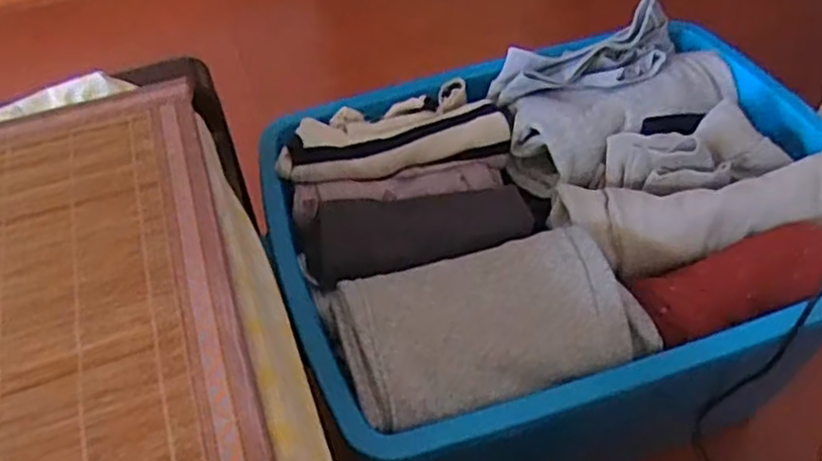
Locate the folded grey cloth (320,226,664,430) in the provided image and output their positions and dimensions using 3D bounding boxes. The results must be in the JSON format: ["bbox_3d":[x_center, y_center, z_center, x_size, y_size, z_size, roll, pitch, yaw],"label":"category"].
[{"bbox_3d":[0.065,0.069,0.612,0.257,0.033,0.145,-12,50,-7],"label":"folded grey cloth"}]

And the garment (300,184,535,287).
[{"bbox_3d":[0.008,-0.001,0.708,0.231,0.060,0.109,-14,50,-8],"label":"garment"}]

